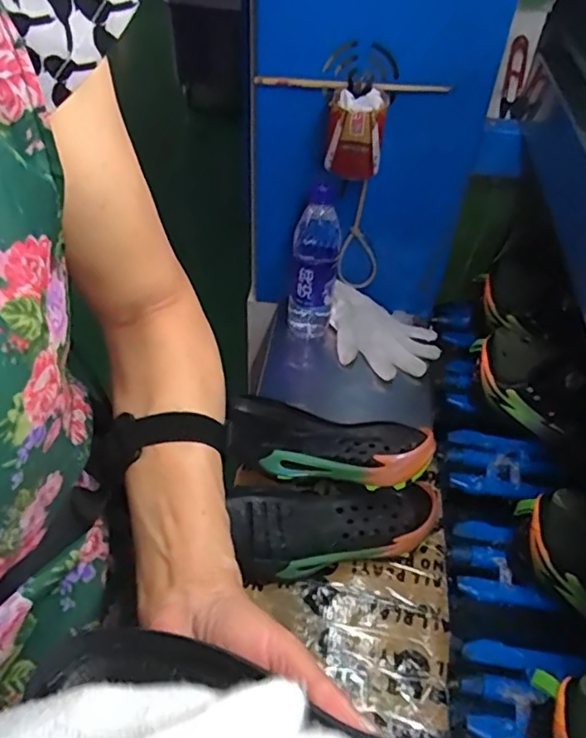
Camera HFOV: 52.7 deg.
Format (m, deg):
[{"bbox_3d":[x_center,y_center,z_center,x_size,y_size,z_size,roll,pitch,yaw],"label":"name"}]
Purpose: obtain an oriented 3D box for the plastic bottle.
[{"bbox_3d":[0.029,-0.142,0.824,0.063,0.215,0.062,7,44,5],"label":"plastic bottle"}]

